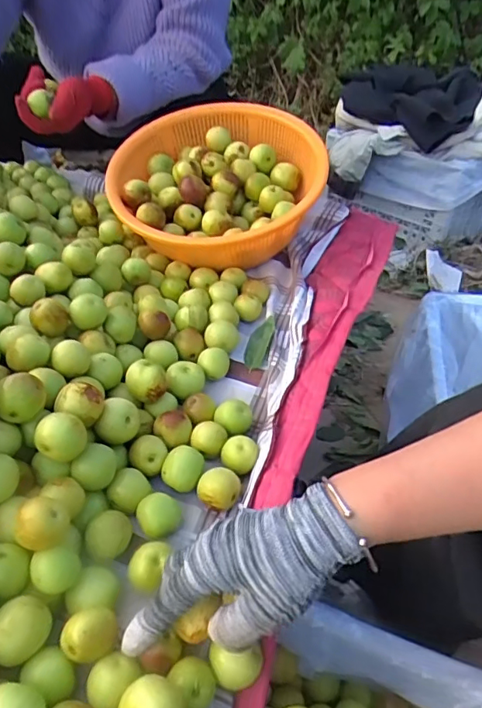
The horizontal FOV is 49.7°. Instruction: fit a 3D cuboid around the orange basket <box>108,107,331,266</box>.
[{"bbox_3d":[-0.024,-0.208,0.634,0.251,0.117,0.246,-24,54,-1],"label":"orange basket"}]

